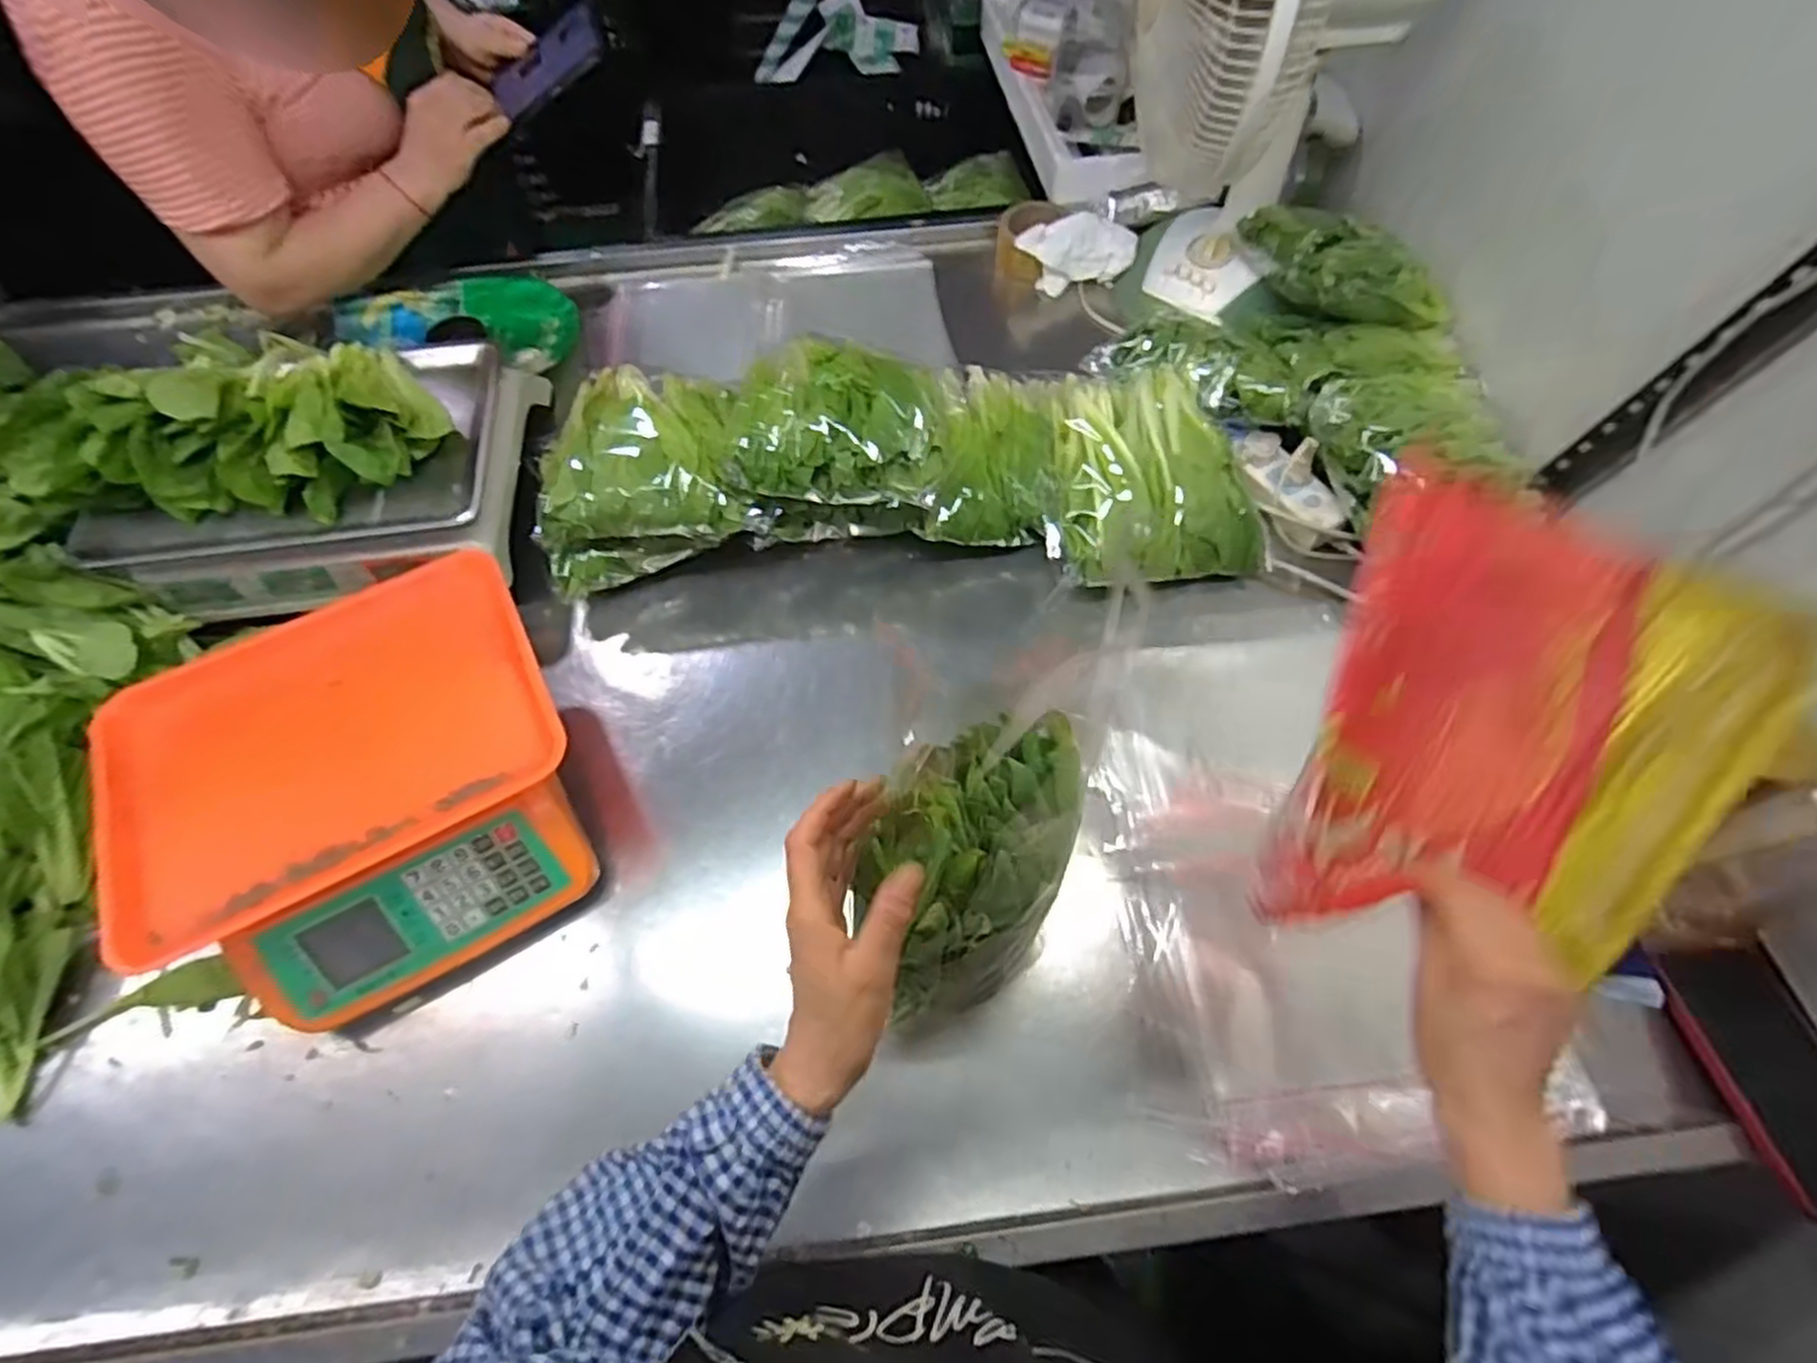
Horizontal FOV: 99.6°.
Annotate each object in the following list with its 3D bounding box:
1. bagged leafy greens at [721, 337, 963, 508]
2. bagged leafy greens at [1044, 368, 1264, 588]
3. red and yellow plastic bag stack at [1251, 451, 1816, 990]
[{"bbox_3d":[-0.054,-0.240,0.678,0.179,0.072,0.184,8,62,5],"label":"bagged leafy greens"},{"bbox_3d":[0.220,-0.191,0.706,0.191,0.076,0.193,-5,62,-2],"label":"bagged leafy greens"},{"bbox_3d":[0.323,0.021,0.409,0.180,0.077,0.250,17,97,28],"label":"red and yellow plastic bag stack"}]

